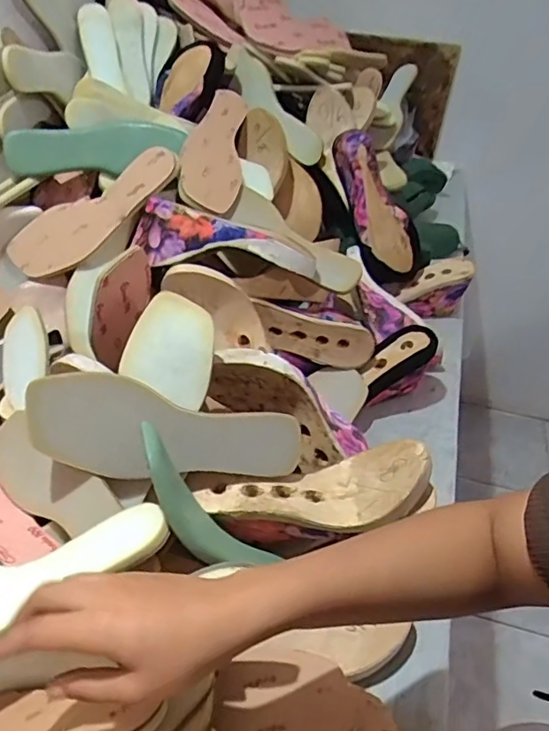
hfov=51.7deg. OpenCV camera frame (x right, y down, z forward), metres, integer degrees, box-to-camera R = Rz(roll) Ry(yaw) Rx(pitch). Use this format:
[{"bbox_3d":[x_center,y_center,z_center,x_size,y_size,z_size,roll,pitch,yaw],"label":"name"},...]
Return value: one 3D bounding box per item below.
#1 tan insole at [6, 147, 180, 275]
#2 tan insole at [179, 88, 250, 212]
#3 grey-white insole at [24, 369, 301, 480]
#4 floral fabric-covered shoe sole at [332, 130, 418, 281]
[{"bbox_3d":[-0.227,-0.195,0.719,0.238,0.016,0.069,-38,95,-2],"label":"tan insole"},{"bbox_3d":[-0.073,-0.307,0.790,0.084,0.015,0.226,30,51,-20],"label":"tan insole"},{"bbox_3d":[-0.091,0.065,0.511,0.246,0.084,0.017,15,0,-19],"label":"grey-white insole"},{"bbox_3d":[0.151,-0.242,0.867,0.075,0.243,0.082,-26,6,-28],"label":"floral fabric-covered shoe sole"}]

